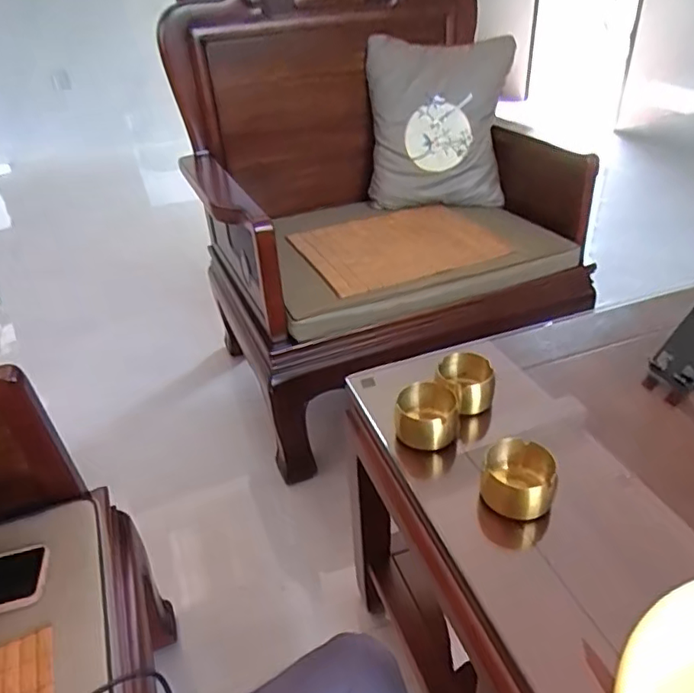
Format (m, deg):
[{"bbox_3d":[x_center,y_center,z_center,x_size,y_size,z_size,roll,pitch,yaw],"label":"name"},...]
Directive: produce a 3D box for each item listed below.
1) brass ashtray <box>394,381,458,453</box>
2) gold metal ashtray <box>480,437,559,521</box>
[{"bbox_3d":[0.096,0.084,0.706,0.072,0.048,0.078,-3,35,2],"label":"brass ashtray"},{"bbox_3d":[0.185,0.141,0.624,0.072,0.045,0.076,-3,35,2],"label":"gold metal ashtray"}]

